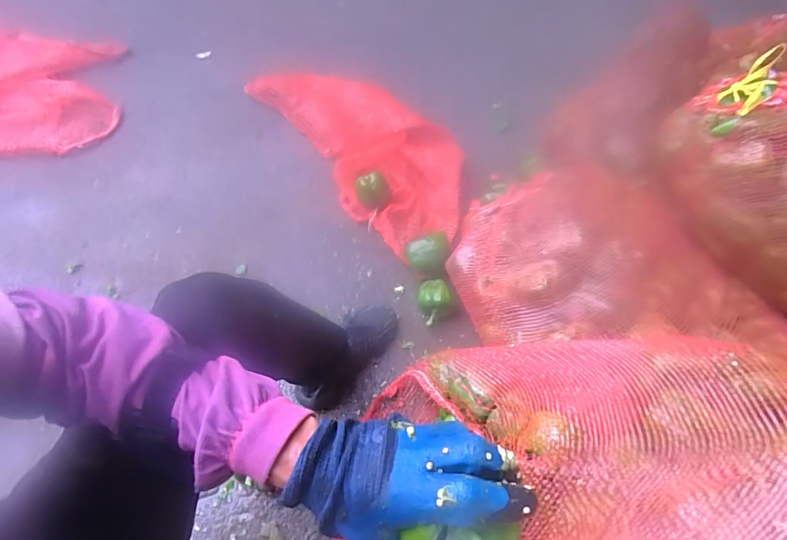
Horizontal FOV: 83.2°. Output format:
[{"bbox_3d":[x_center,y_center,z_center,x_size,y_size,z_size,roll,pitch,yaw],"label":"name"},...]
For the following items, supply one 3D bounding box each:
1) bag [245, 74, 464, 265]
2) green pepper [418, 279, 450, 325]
[{"bbox_3d":[-0.086,-0.367,1.226,0.330,0.058,0.839,-32,62,-14],"label":"bag"},{"bbox_3d":[0.076,0.061,0.891,0.059,0.071,0.060,2,55,-4],"label":"green pepper"}]

